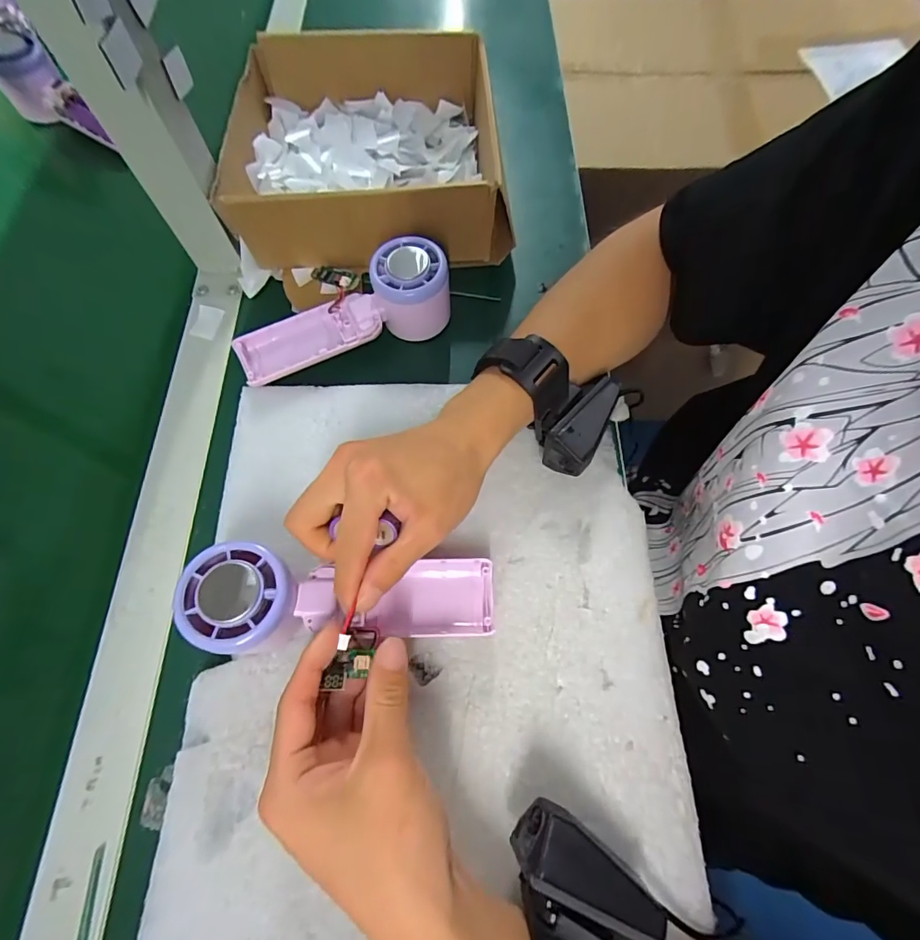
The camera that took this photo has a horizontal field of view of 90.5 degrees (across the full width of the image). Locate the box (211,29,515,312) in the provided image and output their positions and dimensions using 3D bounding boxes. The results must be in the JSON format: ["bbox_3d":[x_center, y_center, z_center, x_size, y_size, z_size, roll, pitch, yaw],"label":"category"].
[{"bbox_3d":[-0.080,-0.272,0.400,0.222,0.075,0.229,-6,67,-2],"label":"box"}]

